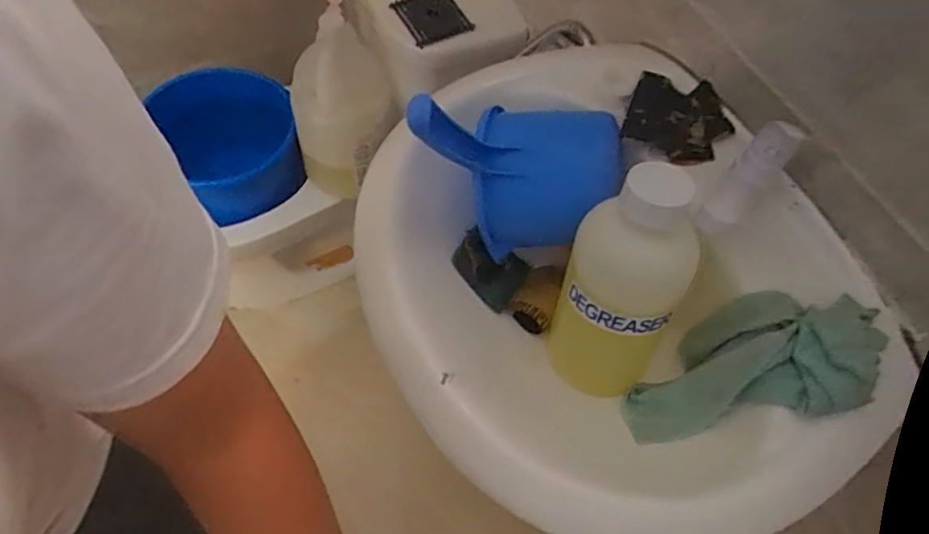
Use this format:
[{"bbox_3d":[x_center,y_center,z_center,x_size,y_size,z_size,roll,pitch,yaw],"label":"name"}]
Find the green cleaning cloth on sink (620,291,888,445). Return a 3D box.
[{"bbox_3d":[0.233,0.087,0.507,0.209,0.063,0.107,-29,56,29],"label":"green cleaning cloth on sink"}]

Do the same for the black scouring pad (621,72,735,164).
[{"bbox_3d":[0.205,-0.143,0.580,0.102,0.024,0.088,14,60,4],"label":"black scouring pad"}]

